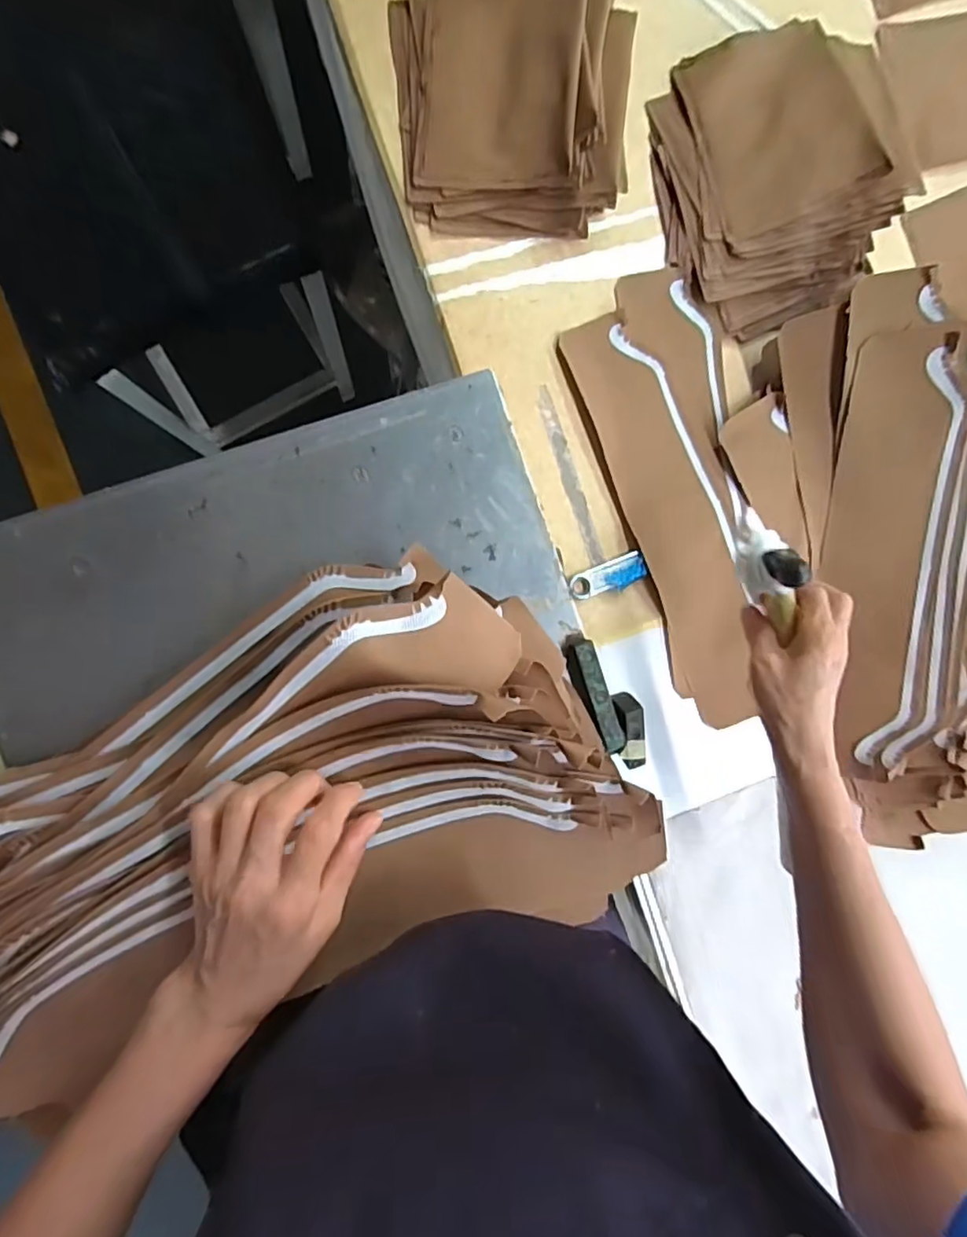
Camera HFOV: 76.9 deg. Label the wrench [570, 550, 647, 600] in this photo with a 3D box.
[{"bbox_3d":[0.118,-0.038,0.573,0.075,0.006,0.028,-24,95,-8],"label":"wrench"}]

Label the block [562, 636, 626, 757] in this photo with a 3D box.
[{"bbox_3d":[0.080,0.057,0.448,0.022,0.014,0.089,-19,94,-7],"label":"block"}]

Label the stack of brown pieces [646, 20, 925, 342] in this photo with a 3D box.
[{"bbox_3d":[0.269,-0.411,0.556,0.204,0.067,0.265,-11,93,-9],"label":"stack of brown pieces"}]

